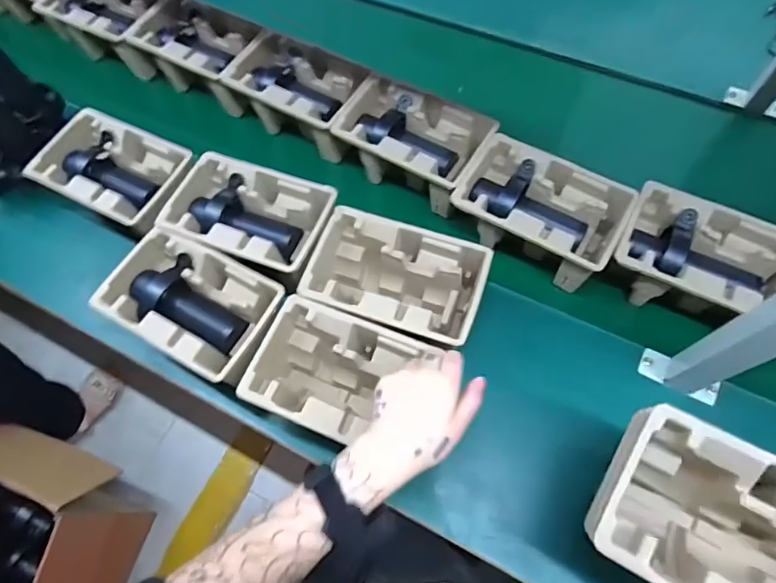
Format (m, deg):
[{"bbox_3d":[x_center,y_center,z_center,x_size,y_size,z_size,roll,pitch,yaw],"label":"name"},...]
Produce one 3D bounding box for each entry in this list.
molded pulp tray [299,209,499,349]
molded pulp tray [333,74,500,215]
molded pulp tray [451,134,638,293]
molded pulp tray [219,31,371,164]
[{"bbox_3d":[0.012,-0.006,0.672,0.230,0.111,0.154,13,68,8],"label":"molded pulp tray"},{"bbox_3d":[0.040,-0.235,0.776,0.225,0.091,0.144,31,71,15],"label":"molded pulp tray"},{"bbox_3d":[0.220,-0.117,0.712,0.226,0.094,0.147,25,70,13],"label":"molded pulp tray"},{"bbox_3d":[-0.150,-0.341,0.831,0.228,0.087,0.155,31,72,15],"label":"molded pulp tray"}]

